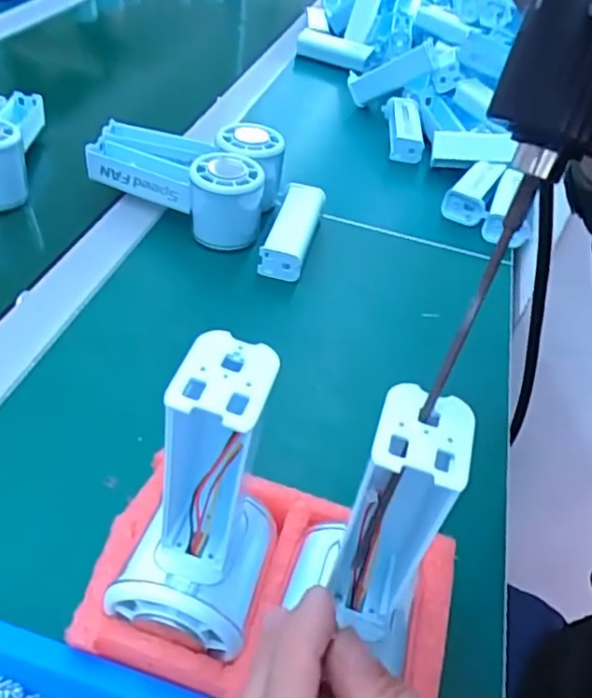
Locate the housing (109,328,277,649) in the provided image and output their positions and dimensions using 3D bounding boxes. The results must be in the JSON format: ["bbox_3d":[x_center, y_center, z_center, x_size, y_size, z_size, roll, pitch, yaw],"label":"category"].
[{"bbox_3d":[-0.037,0.049,0.218,0.055,0.125,0.055,14,43,4],"label":"housing"}]

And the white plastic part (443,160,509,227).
[{"bbox_3d":[0.171,-0.152,0.595,0.037,0.030,0.088,24,45,15],"label":"white plastic part"}]

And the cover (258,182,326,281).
[{"bbox_3d":[-0.004,-0.096,0.512,0.040,0.030,0.114,11,43,2],"label":"cover"}]

